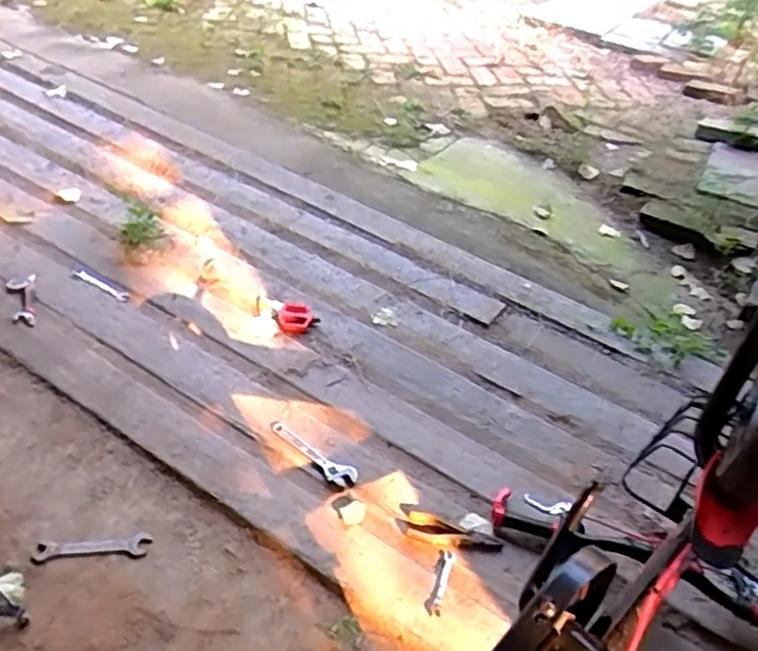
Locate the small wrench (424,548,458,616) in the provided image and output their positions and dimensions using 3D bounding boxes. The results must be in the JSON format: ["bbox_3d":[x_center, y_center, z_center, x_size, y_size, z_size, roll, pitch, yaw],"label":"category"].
[{"bbox_3d":[0.103,0.428,1.090,0.029,0.010,0.115,17,43,12],"label":"small wrench"}]

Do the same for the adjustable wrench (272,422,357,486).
[{"bbox_3d":[-0.130,0.247,1.256,0.199,0.010,0.045,26,46,21],"label":"adjustable wrench"}]

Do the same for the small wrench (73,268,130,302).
[{"bbox_3d":[-0.666,-0.099,1.559,0.174,0.014,0.028,24,45,20],"label":"small wrench"}]

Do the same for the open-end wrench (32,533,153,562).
[{"bbox_3d":[-0.480,0.373,1.096,0.184,0.007,0.034,-1,42,-8],"label":"open-end wrench"}]

